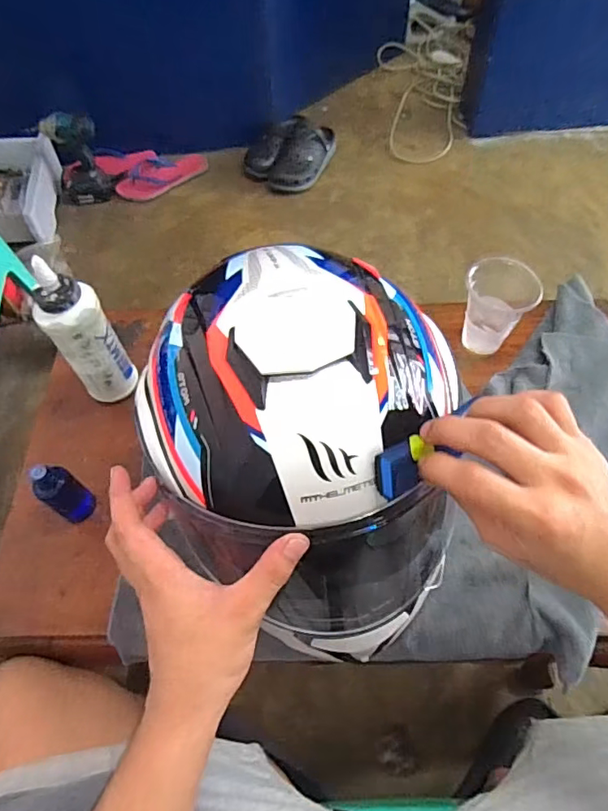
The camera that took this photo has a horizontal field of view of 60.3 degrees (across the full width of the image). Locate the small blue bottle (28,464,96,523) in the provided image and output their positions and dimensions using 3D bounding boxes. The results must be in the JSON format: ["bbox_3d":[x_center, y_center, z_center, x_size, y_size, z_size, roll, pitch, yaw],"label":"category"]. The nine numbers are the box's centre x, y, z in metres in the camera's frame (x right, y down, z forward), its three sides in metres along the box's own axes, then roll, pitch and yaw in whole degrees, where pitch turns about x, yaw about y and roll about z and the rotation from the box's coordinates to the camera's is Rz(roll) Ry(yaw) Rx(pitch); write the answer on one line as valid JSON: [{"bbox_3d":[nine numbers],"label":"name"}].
[{"bbox_3d":[-0.244,0.091,0.535,0.028,0.100,0.035,34,67,19],"label":"small blue bottle"}]

